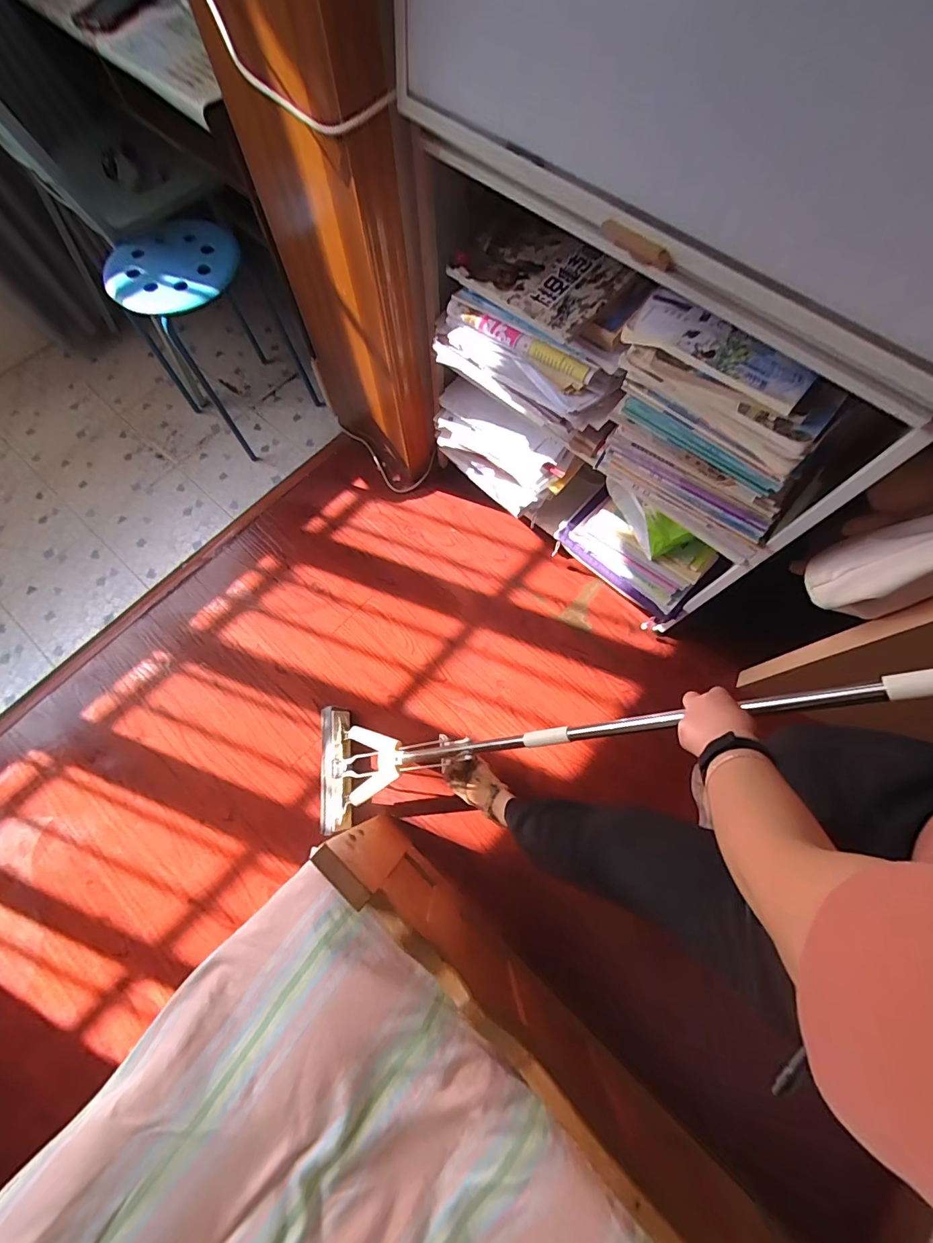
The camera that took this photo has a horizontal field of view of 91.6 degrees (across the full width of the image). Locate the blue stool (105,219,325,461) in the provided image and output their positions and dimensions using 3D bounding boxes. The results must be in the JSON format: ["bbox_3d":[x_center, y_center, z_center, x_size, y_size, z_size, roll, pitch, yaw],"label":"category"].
[{"bbox_3d":[-0.672,-0.766,1.243,0.333,0.424,0.334,-37,72,-10],"label":"blue stool"}]

